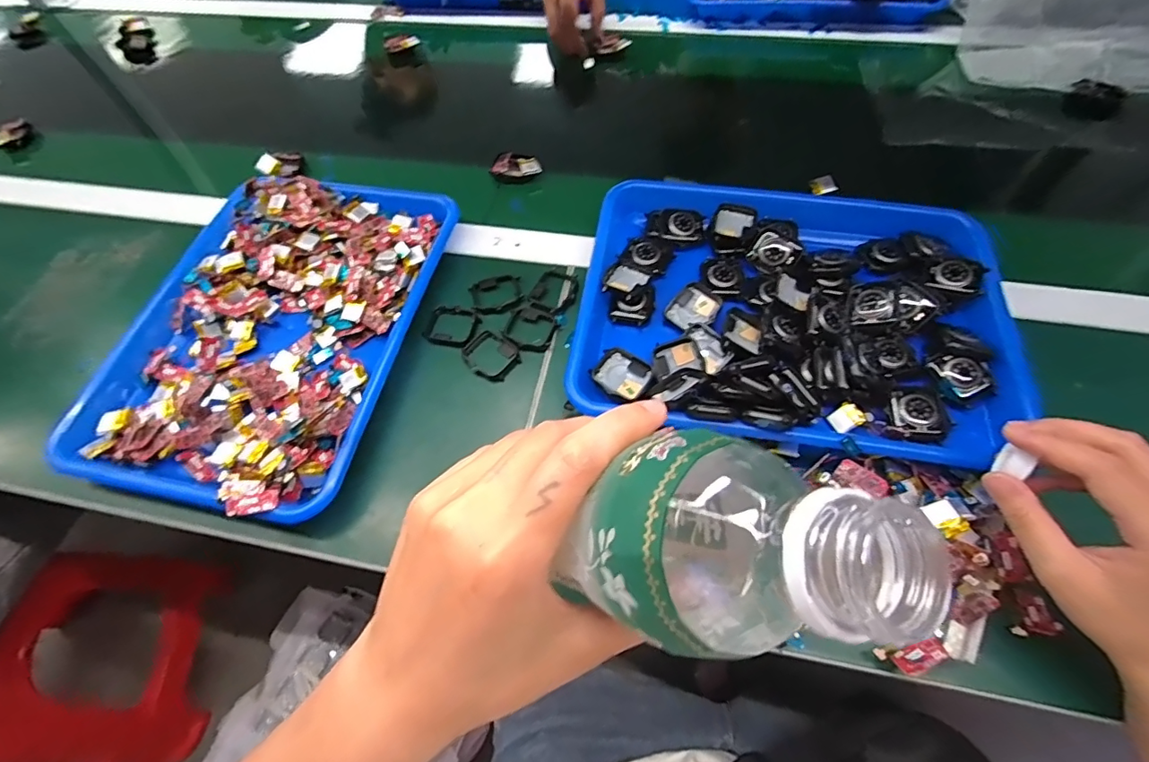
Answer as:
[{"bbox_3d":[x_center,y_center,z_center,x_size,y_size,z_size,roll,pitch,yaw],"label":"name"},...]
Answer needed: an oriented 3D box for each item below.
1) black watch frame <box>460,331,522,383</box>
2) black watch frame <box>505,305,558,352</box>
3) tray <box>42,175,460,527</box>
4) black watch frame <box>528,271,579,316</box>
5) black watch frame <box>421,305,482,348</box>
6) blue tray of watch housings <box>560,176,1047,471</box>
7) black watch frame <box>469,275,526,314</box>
[{"bbox_3d":[-0.074,-0.022,0.442,0.049,0.006,0.040,31,66,19],"label":"black watch frame"},{"bbox_3d":[-0.038,-0.047,0.452,0.044,0.007,0.045,9,60,7],"label":"black watch frame"},{"bbox_3d":[-0.275,-0.055,0.458,0.272,0.042,0.339,11,61,9],"label":"tray"},{"bbox_3d":[-0.018,-0.083,0.471,0.042,0.005,0.051,31,66,19],"label":"black watch frame"},{"bbox_3d":[-0.111,-0.050,0.456,0.046,0.007,0.040,15,61,11],"label":"black watch frame"},{"bbox_3d":[0.170,-0.065,0.418,0.327,0.038,0.250,9,60,8],"label":"blue tray of watch housings"},{"bbox_3d":[-0.072,-0.080,0.473,0.047,0.008,0.039,-15,60,-6],"label":"black watch frame"}]

